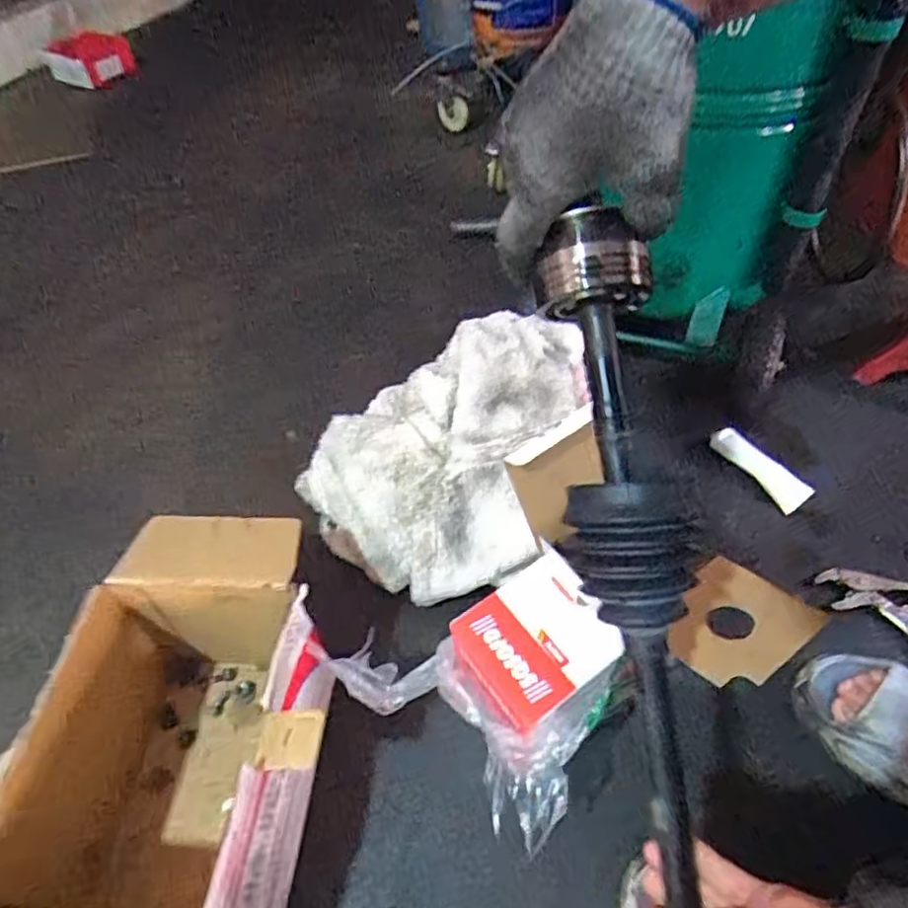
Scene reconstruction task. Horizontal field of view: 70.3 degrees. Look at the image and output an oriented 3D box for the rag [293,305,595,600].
[{"bbox_3d":[0.014,-0.025,0.834,0.345,0.167,0.389,17,54,18],"label":"rag"}]

